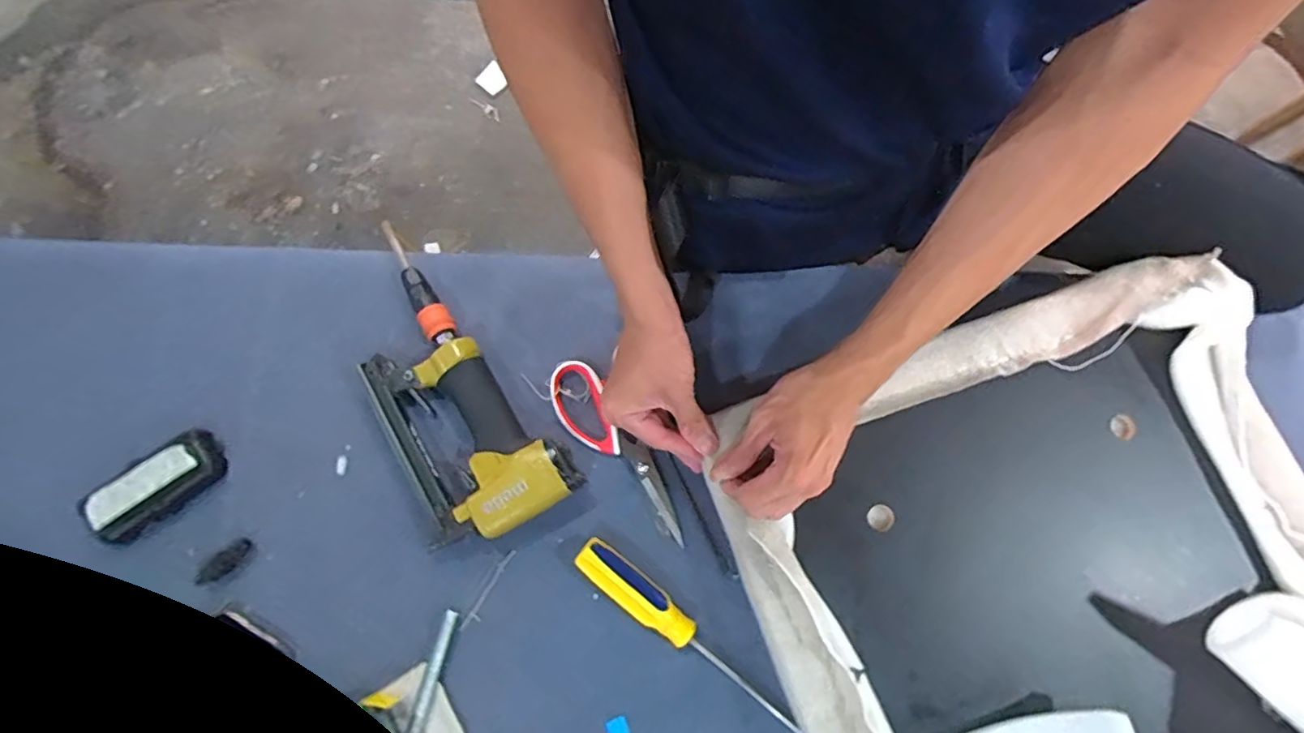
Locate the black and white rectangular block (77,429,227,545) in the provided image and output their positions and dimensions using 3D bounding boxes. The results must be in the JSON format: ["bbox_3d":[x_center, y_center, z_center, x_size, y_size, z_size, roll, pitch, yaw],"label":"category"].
[{"bbox_3d":[-0.424,0.103,0.498,0.106,0.031,0.046,-40,79,-11],"label":"black and white rectangular block"}]

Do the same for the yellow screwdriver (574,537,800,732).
[{"bbox_3d":[0.025,0.219,0.482,0.211,0.023,0.030,37,77,8],"label":"yellow screwdriver"}]

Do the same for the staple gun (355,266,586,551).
[{"bbox_3d":[-0.186,0.036,0.520,0.126,0.042,0.259,-36,78,-11],"label":"staple gun"}]

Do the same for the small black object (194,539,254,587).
[{"bbox_3d":[-0.362,0.168,0.495,0.051,0.006,0.020,-36,78,-11],"label":"small black object"}]

